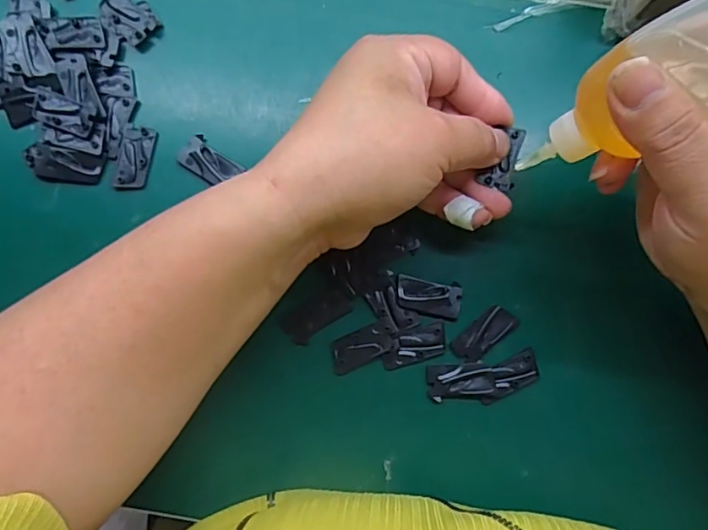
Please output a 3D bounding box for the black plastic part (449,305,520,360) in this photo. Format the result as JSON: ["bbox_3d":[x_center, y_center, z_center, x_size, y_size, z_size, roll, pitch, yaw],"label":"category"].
[{"bbox_3d":[0.068,0.035,0.280,0.036,0.004,0.016,-40,87,-3],"label":"black plastic part"}]

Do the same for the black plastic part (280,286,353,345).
[{"bbox_3d":[-0.019,0.025,0.282,0.038,0.004,0.018,-38,87,-3],"label":"black plastic part"}]

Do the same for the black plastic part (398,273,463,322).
[{"bbox_3d":[0.039,0.017,0.283,0.033,0.004,0.019,11,86,0],"label":"black plastic part"}]

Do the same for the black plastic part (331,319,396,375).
[{"bbox_3d":[0.005,0.042,0.281,0.035,0.004,0.018,-26,87,-2],"label":"black plastic part"}]

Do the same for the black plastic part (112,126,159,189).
[{"bbox_3d":[-0.116,-0.057,0.288,0.016,0.004,0.033,12,86,1],"label":"black plastic part"}]

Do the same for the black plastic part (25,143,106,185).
[{"bbox_3d":[-0.153,-0.053,0.286,0.040,0.004,0.017,10,86,0],"label":"black plastic part"}]

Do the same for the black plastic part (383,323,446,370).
[{"bbox_3d":[0.031,0.042,0.282,0.034,0.004,0.016,-18,86,-1],"label":"black plastic part"}]

